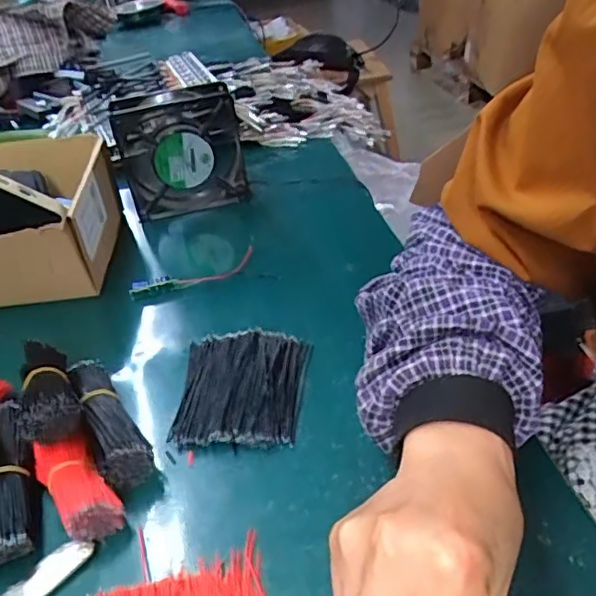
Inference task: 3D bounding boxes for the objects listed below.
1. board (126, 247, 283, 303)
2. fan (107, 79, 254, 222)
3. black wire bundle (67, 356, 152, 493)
[{"bbox_3d":[-0.088,-0.023,0.529,0.129,0.010,0.039,-11,40,-10],"label":"board"},{"bbox_3d":[-0.119,-0.151,0.596,0.120,0.121,0.032,-10,37,-4],"label":"fan"},{"bbox_3d":[-0.132,0.078,0.390,0.030,0.032,0.104,-26,41,-23],"label":"black wire bundle"}]

